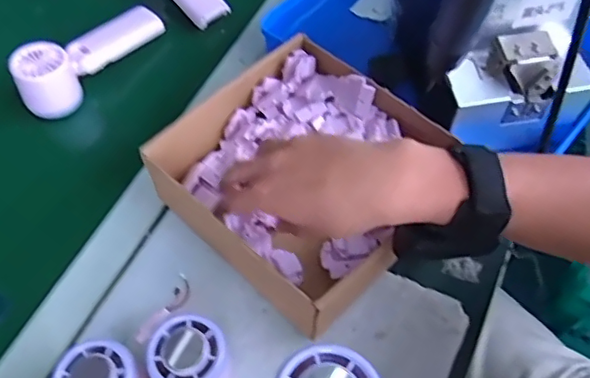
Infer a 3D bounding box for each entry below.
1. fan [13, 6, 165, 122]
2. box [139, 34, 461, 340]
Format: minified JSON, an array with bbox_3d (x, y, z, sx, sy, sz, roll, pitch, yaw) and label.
[{"bbox_3d":[-0.218,-0.148,0.590,0.049,0.053,0.167,36,67,21],"label":"fan"},{"bbox_3d":[-0.003,-0.019,0.491,0.211,0.063,0.204,39,68,22],"label":"box"}]

